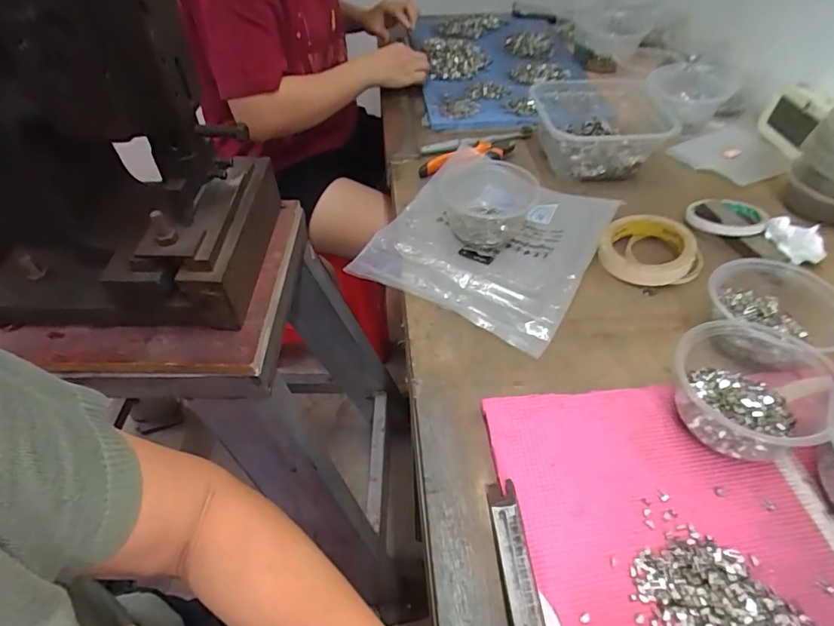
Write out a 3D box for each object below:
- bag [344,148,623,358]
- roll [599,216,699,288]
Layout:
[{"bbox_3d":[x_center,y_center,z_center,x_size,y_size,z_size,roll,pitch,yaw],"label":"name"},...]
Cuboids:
[{"bbox_3d":[0.087,-0.098,0.577,0.238,0.034,0.261,25,52,21],"label":"bag"},{"bbox_3d":[0.262,-0.076,0.554,0.097,0.023,0.099,0,47,0],"label":"roll"}]

